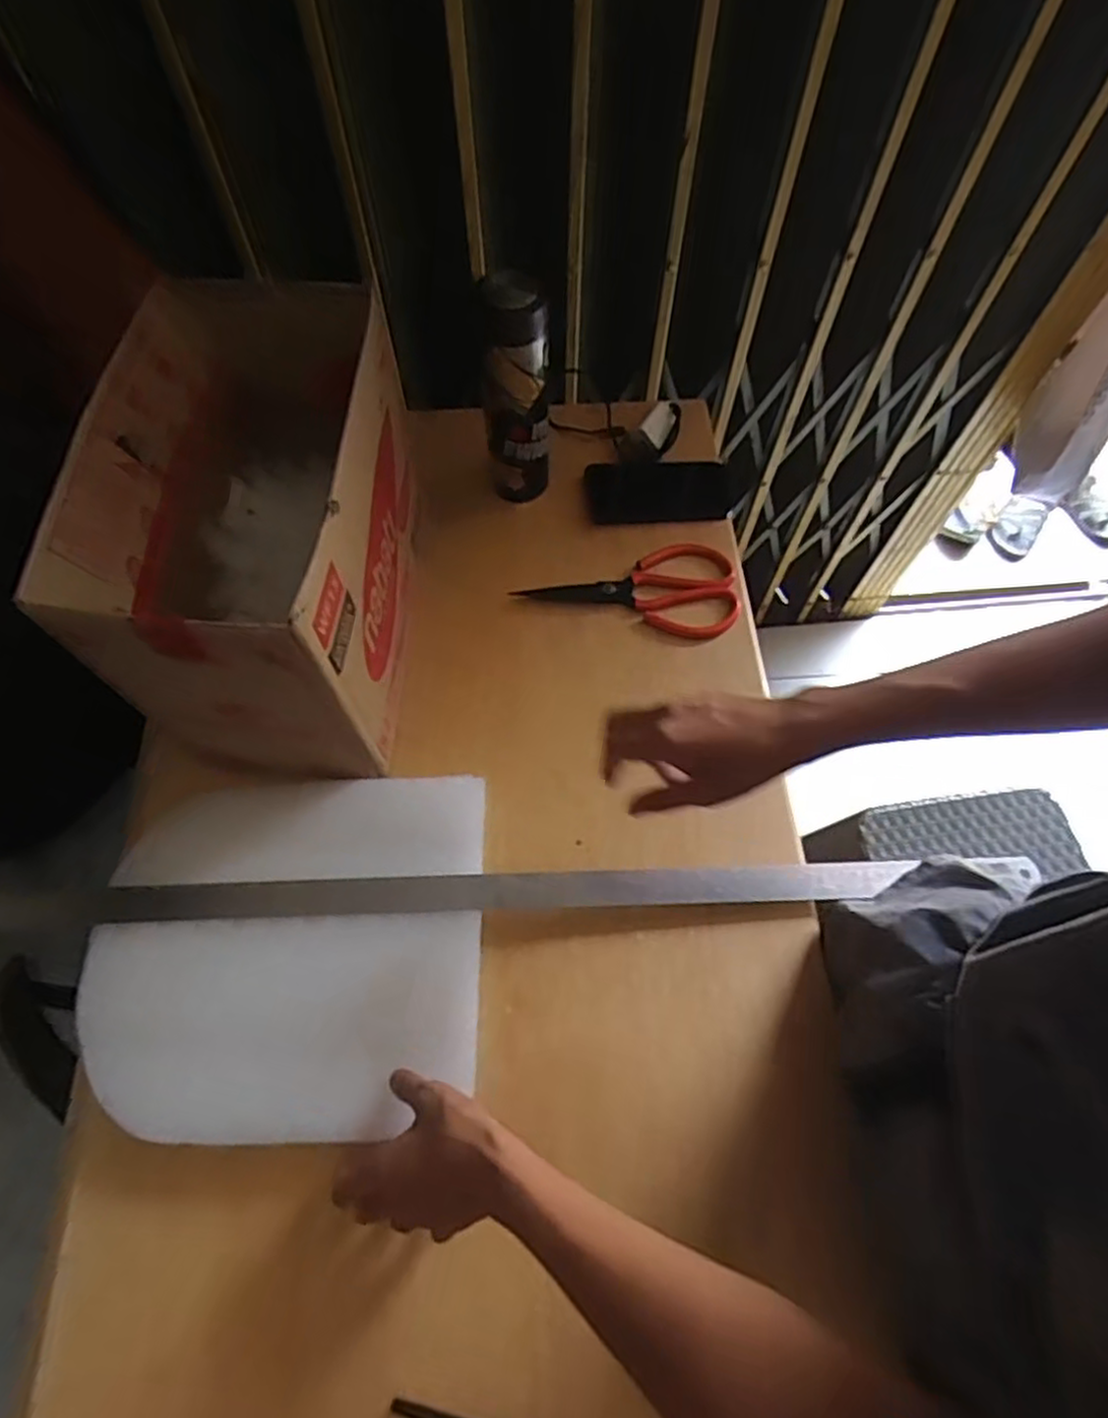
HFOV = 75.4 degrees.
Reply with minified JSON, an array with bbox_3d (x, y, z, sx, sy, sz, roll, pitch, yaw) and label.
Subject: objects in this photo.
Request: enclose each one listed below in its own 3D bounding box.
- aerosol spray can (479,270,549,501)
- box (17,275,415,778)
[{"bbox_3d":[-0.036,-0.303,0.701,0.067,0.229,0.050,-7,64,-4],"label":"aerosol spray can"},{"bbox_3d":[-0.225,-0.139,0.593,0.181,0.236,0.316,3,64,1],"label":"box"}]

